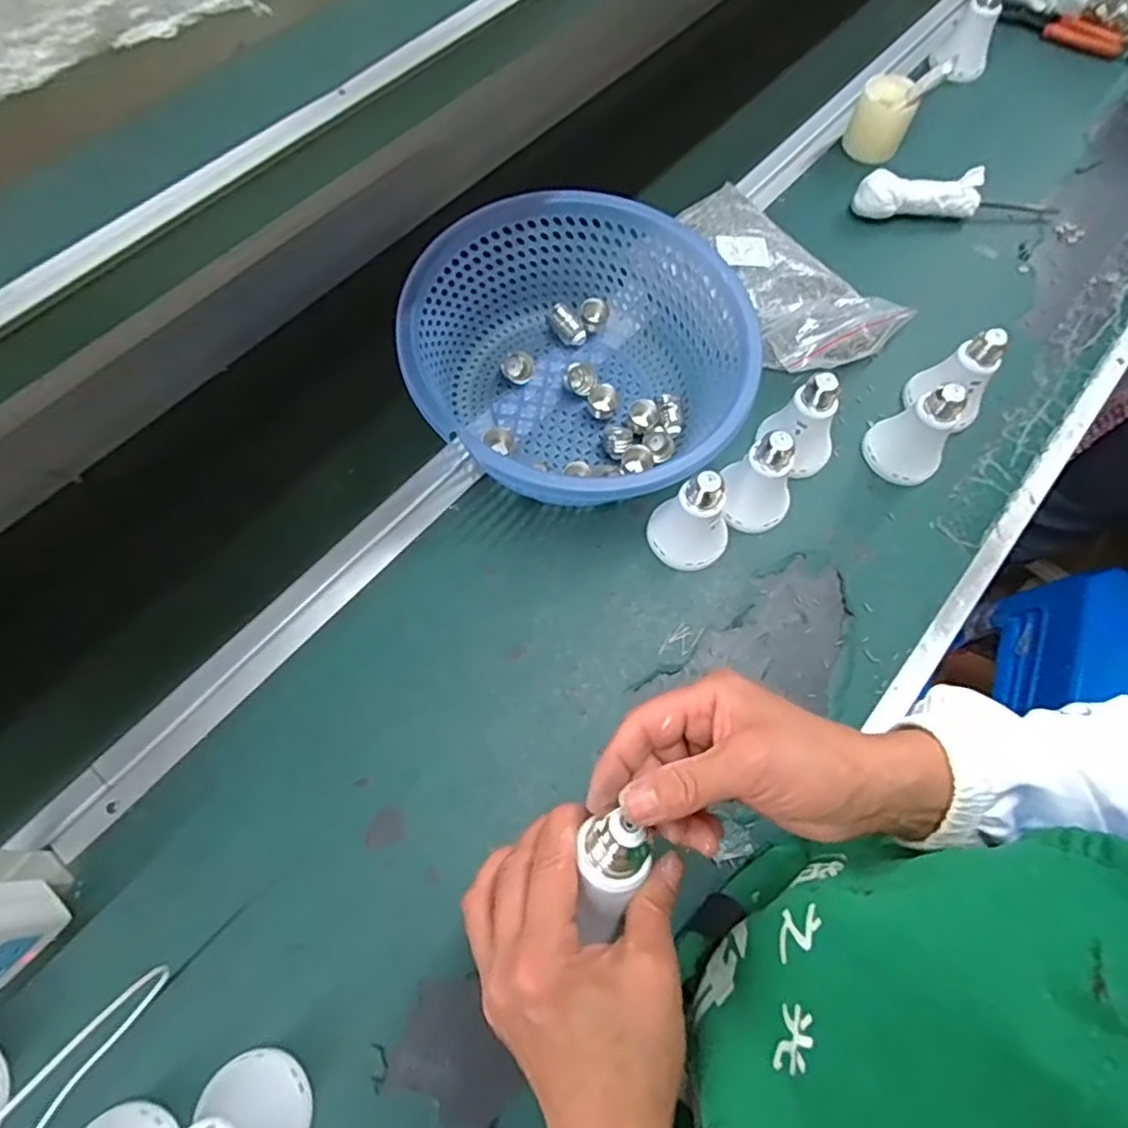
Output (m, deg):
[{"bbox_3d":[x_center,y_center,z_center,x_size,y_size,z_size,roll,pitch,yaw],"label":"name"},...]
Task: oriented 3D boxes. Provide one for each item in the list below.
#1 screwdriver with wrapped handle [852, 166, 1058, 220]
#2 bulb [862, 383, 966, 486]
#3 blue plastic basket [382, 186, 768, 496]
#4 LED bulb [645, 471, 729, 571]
[{"bbox_3d":[0.420,-0.390,0.700,0.212,0.046,0.035,-3,66,-3],"label":"screwdriver with wrapped handle"},{"bbox_3d":[0.302,-0.116,0.552,0.064,0.088,0.063,-41,74,-18],"label":"bulb"},{"bbox_3d":[0.013,-0.167,0.555,0.271,0.113,0.258,3,66,-1],"label":"blue plastic basket"},{"bbox_3d":[0.101,-0.035,0.512,0.063,0.088,0.056,19,67,6],"label":"LED bulb"}]

